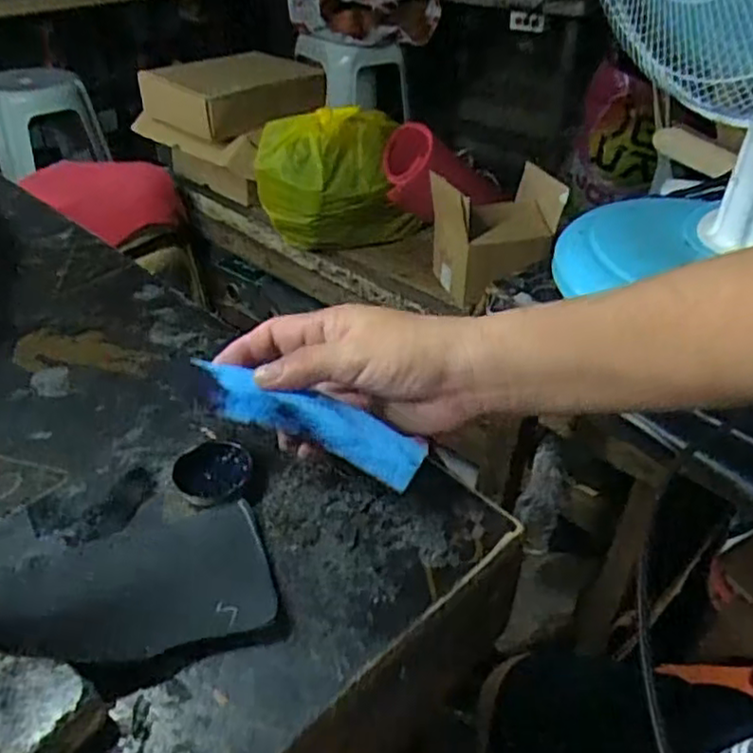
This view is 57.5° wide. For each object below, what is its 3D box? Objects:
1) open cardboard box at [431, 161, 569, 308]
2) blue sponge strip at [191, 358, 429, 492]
[{"bbox_3d":[0.172,-0.203,1.002,0.158,0.167,0.117,-15,40,-16],"label":"open cardboard box"},{"bbox_3d":[-0.035,0.020,0.352,0.125,0.018,0.029,19,43,12],"label":"blue sponge strip"}]

